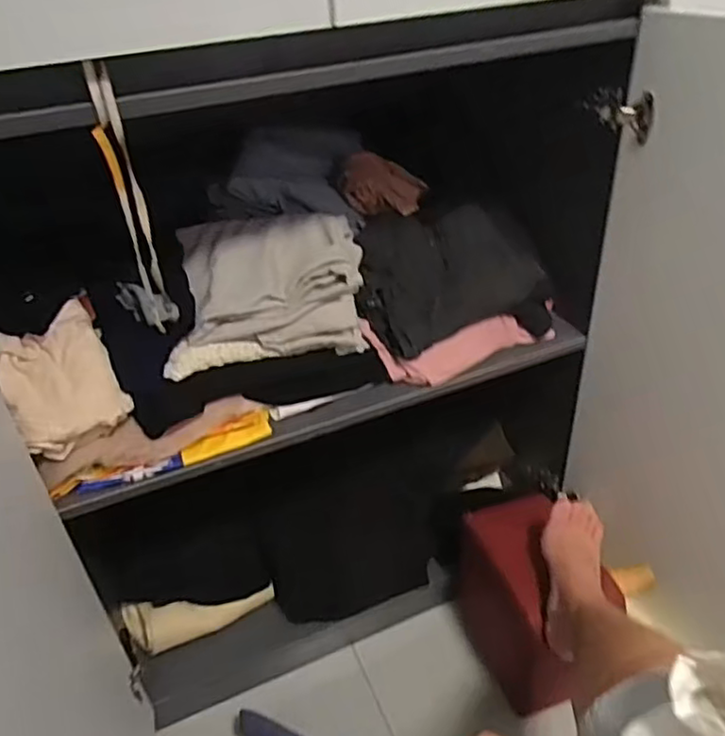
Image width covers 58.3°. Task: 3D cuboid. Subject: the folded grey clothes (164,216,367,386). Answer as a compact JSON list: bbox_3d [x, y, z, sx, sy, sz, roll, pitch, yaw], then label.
[{"bbox_3d":[-0.125,-0.104,0.892,0.251,0.132,0.210,-7,36,-3],"label":"folded grey clothes"}]

